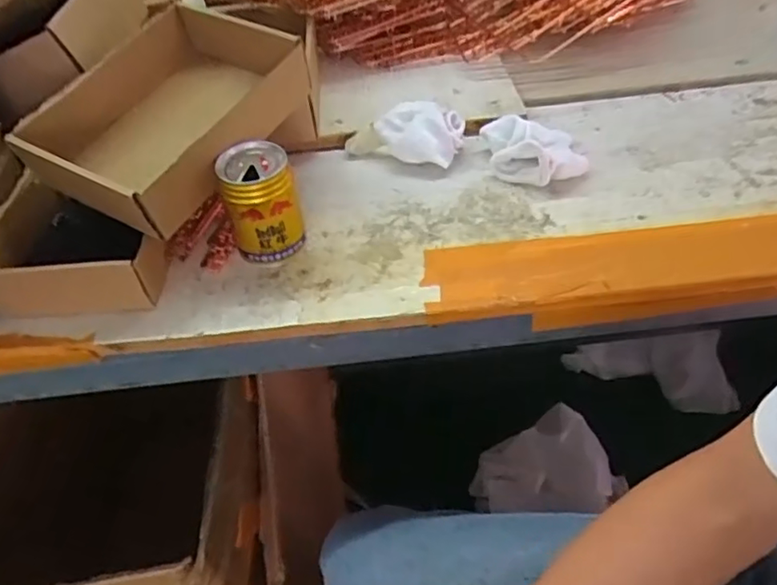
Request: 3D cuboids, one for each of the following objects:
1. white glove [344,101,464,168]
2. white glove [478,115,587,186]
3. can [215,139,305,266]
[{"bbox_3d":[0.016,-0.170,0.616,0.117,0.041,0.051,13,47,15],"label":"white glove"},{"bbox_3d":[0.152,-0.150,0.602,0.095,0.041,0.099,-2,48,2],"label":"white glove"},{"bbox_3d":[-0.111,-0.076,0.519,0.059,0.099,0.056,-2,48,2],"label":"can"}]

